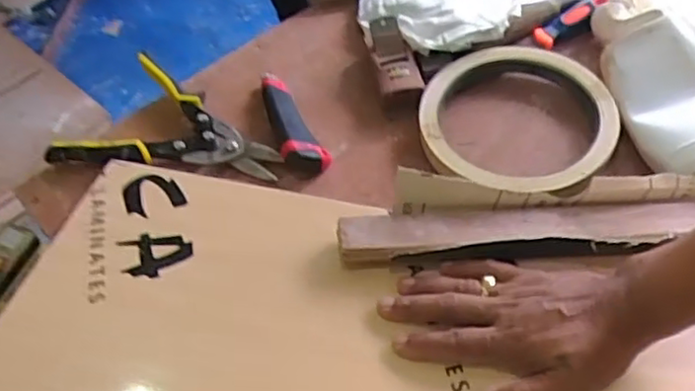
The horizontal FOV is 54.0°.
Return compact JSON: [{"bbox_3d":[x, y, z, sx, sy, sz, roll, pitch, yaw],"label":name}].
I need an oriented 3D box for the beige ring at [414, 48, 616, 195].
[{"bbox_3d":[0.167,-0.074,0.670,0.187,0.033,0.188,-4,54,5],"label":"beige ring"}]

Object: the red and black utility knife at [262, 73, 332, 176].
[{"bbox_3d":[-0.061,-0.081,0.706,0.041,0.021,0.155,-20,54,-7],"label":"red and black utility knife"}]

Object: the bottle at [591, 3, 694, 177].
[{"bbox_3d":[0.304,-0.114,0.658,0.101,0.052,0.251,-10,47,-5],"label":"bottle"}]

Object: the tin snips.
[{"bbox_3d":[-0.179,-0.086,0.725,0.236,0.027,0.147,4,55,10],"label":"tin snips"}]

